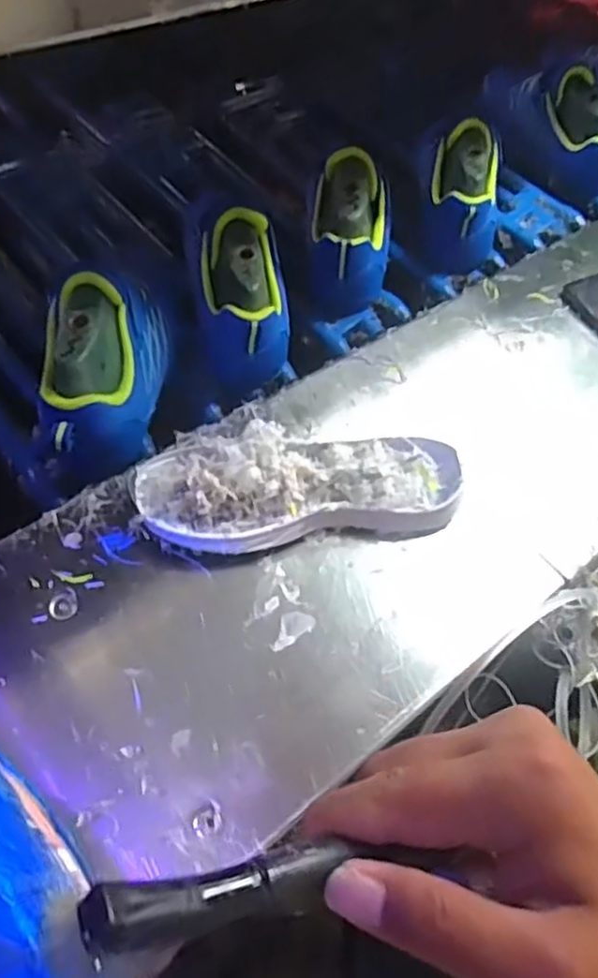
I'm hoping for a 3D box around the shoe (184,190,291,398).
[{"bbox_3d":[-0.045,-0.157,0.560,0.075,0.097,0.151,-10,85,-12],"label":"shoe"}]

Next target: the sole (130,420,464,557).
[{"bbox_3d":[0.003,-0.001,0.457,0.213,0.046,0.071,-7,57,-11],"label":"sole"}]

